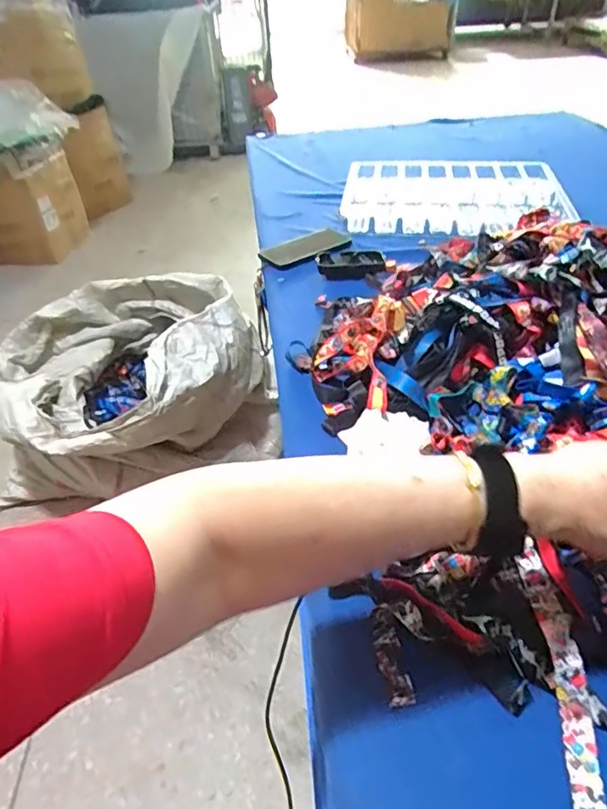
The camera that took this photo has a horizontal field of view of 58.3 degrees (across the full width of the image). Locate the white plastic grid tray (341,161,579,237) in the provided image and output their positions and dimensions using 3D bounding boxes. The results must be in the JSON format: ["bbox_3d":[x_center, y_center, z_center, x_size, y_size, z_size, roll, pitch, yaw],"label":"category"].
[{"bbox_3d":[0.314,-0.438,1.135,0.452,0.034,0.364,4,41,9],"label":"white plastic grid tray"}]

